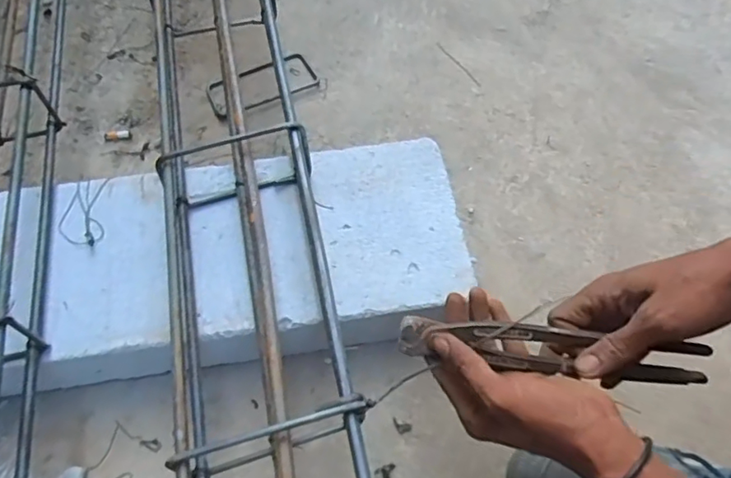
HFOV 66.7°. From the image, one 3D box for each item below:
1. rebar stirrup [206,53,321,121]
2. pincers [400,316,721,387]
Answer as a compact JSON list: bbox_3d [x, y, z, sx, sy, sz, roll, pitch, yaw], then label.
[{"bbox_3d":[-0.142,-0.209,0.748,0.149,0.011,0.071,-25,64,-13],"label":"rebar stirrup"},{"bbox_3d":[0.134,0.081,0.404,0.217,0.024,0.028,7,64,3],"label":"pincers"}]

